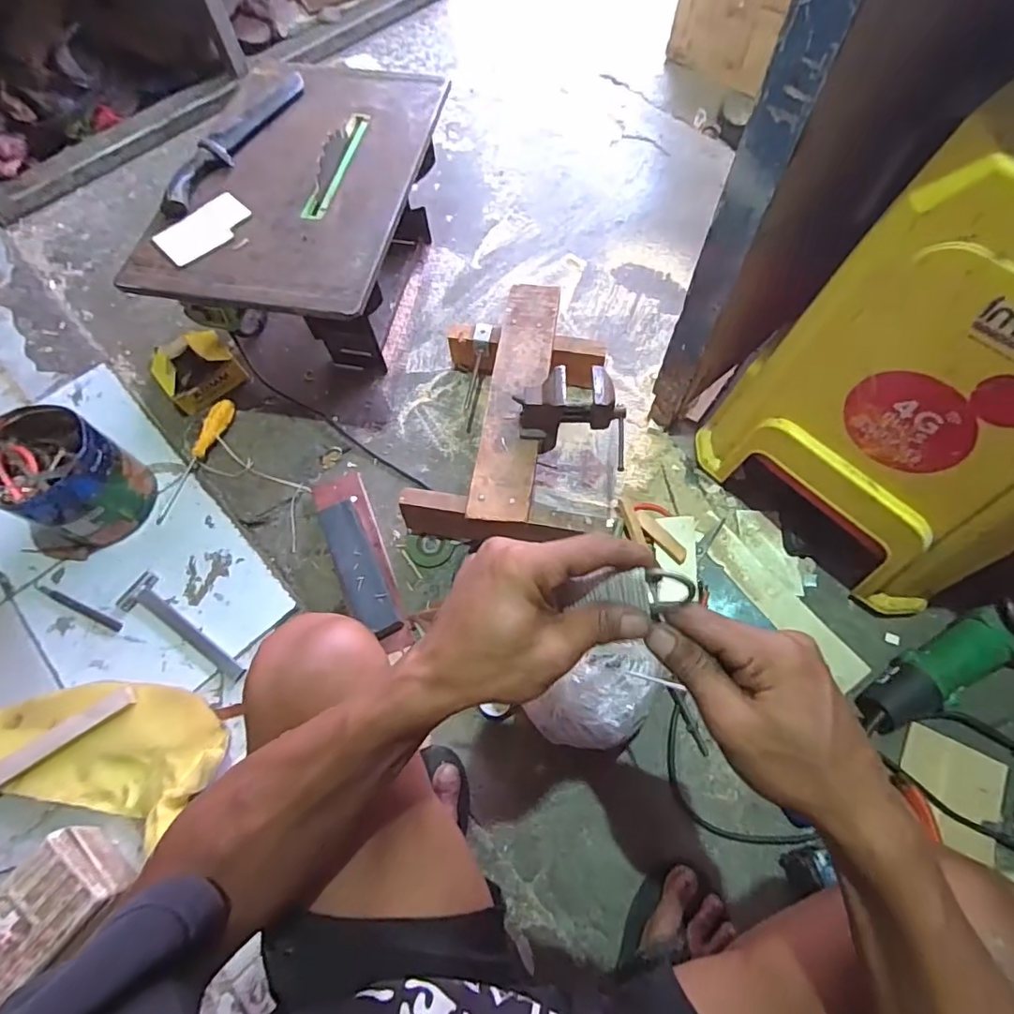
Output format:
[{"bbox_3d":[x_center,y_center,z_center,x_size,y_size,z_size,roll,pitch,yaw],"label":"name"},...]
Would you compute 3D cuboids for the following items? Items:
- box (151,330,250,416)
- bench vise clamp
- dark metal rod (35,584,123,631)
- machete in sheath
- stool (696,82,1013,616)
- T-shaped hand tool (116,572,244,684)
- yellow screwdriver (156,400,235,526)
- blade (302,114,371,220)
[{"bbox_3d":[-0.509,-0.228,0.901,0.128,0.065,0.112,-37,70,-13],"label":"box"},{"bbox_3d":[0.086,-0.122,0.722,0.142,0.120,0.064,3,67,3],"label":"bench vise clamp"},{"bbox_3d":[-0.599,0.140,0.757,0.141,0.015,0.013,21,69,11],"label":"dark metal rod"},{"bbox_3d":[-0.400,-0.541,0.791,0.047,0.027,0.319,20,69,10],"label":"machete in sheath"},{"bbox_3d":[0.474,-0.139,0.585,0.251,0.482,0.338,-40,71,-14],"label":"stool"},{"bbox_3d":[-0.442,0.170,0.741,0.210,0.017,0.056,33,72,15],"label":"T-shaped hand tool"},{"bbox_3d":[-0.490,-0.075,0.854,0.029,0.023,0.220,15,68,8],"label":"yellow screwdriver"},{"bbox_3d":[-0.237,-0.492,0.758,0.033,0.035,0.216,10,68,7],"label":"blade"}]

